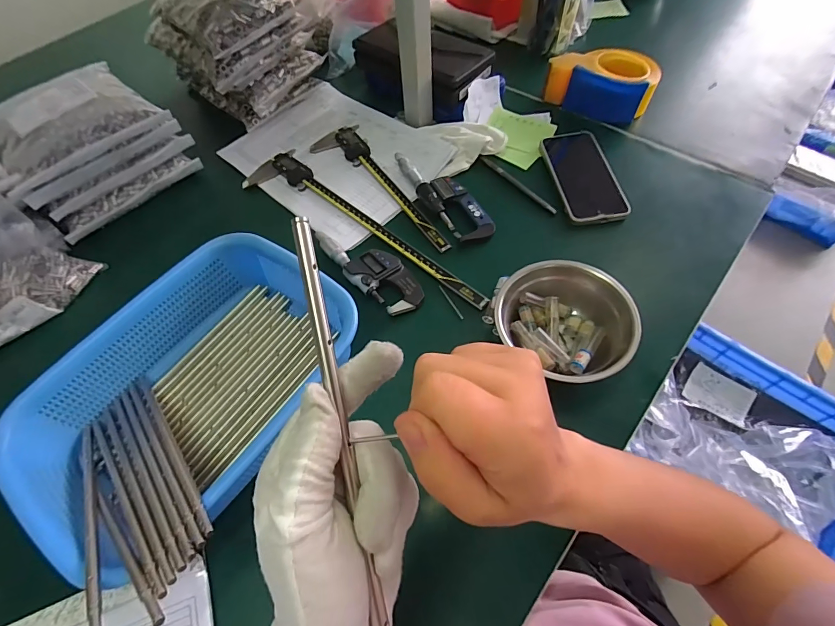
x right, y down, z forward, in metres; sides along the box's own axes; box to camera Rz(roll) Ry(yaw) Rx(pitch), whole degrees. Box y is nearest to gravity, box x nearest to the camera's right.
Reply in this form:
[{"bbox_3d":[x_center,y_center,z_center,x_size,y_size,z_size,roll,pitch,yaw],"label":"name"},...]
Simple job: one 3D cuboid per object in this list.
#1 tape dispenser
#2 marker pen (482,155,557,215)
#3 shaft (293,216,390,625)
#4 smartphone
[{"bbox_3d":[0.271,-0.340,0.593,0.143,0.060,0.086,26,64,18],"label":"tape dispenser"},{"bbox_3d":[0.132,-0.173,0.534,0.010,0.007,0.136,-33,65,-14],"label":"marker pen"},{"bbox_3d":[-0.030,0.070,0.179,0.007,0.004,0.227,-11,88,-3],"label":"shaft"},{"bbox_3d":[0.214,-0.180,0.524,0.073,0.016,0.156,-8,59,-1],"label":"smartphone"}]

